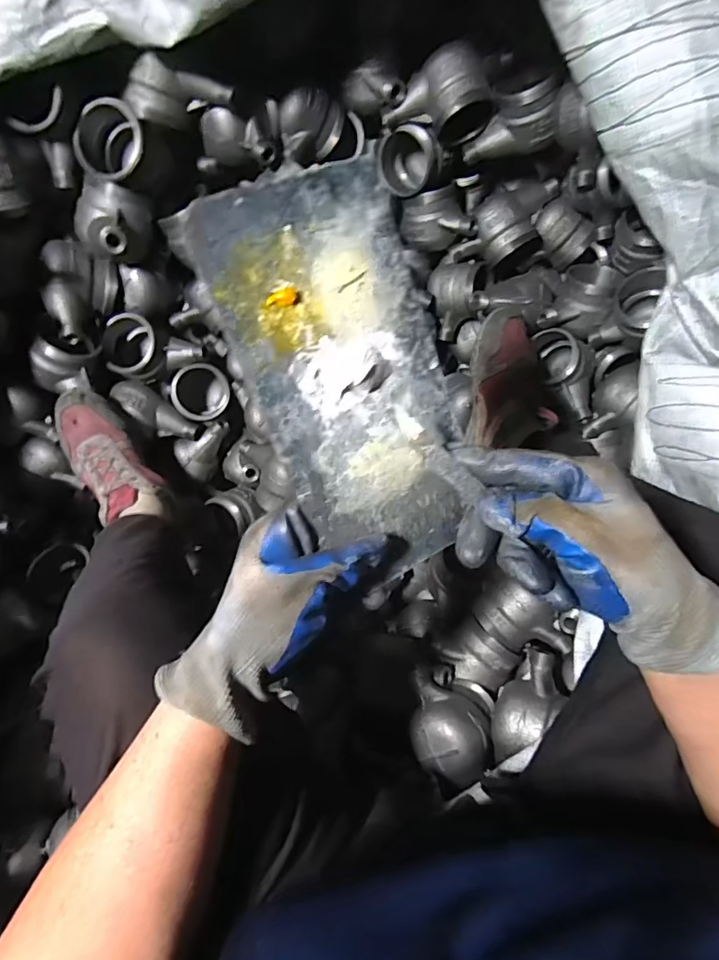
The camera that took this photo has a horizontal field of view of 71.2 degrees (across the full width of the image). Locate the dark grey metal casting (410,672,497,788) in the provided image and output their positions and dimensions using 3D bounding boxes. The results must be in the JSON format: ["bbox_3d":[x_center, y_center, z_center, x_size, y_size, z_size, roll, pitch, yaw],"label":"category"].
[{"bbox_3d":[0.099,0.263,0.535,0.084,0.059,0.107,8,76,4],"label":"dark grey metal casting"}]

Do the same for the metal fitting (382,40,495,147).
[{"bbox_3d":[0.094,-0.453,0.603,0.125,0.077,0.068,-13,76,-2],"label":"metal fitting"}]

